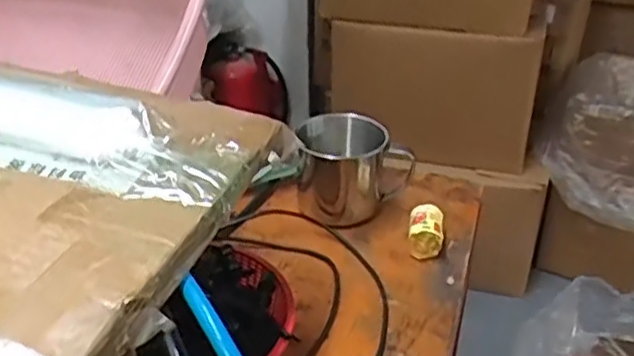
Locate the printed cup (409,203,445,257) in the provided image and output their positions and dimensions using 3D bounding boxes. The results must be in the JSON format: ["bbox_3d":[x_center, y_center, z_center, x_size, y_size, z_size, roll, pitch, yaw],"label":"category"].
[{"bbox_3d":[0.081,0.039,0.500,0.025,0.029,0.029,5,30,9],"label":"printed cup"}]

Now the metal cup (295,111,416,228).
[{"bbox_3d":[0.028,-0.007,0.529,0.086,0.068,0.059,5,30,10],"label":"metal cup"}]

